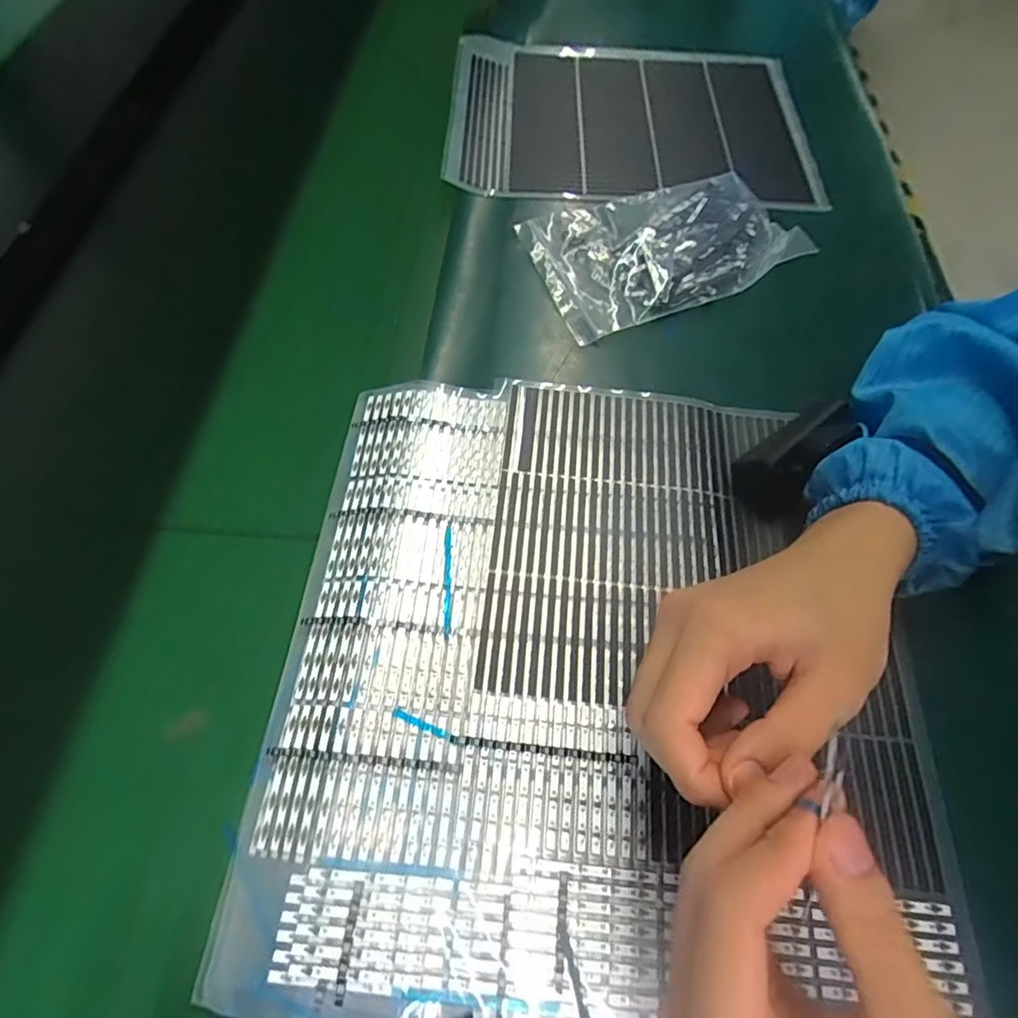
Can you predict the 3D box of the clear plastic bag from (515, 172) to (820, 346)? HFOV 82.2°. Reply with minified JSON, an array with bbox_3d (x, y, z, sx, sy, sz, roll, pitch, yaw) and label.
[{"bbox_3d":[0.111,-0.197,0.426,0.184,0.013,0.126,-19,63,-10],"label":"clear plastic bag"}]

